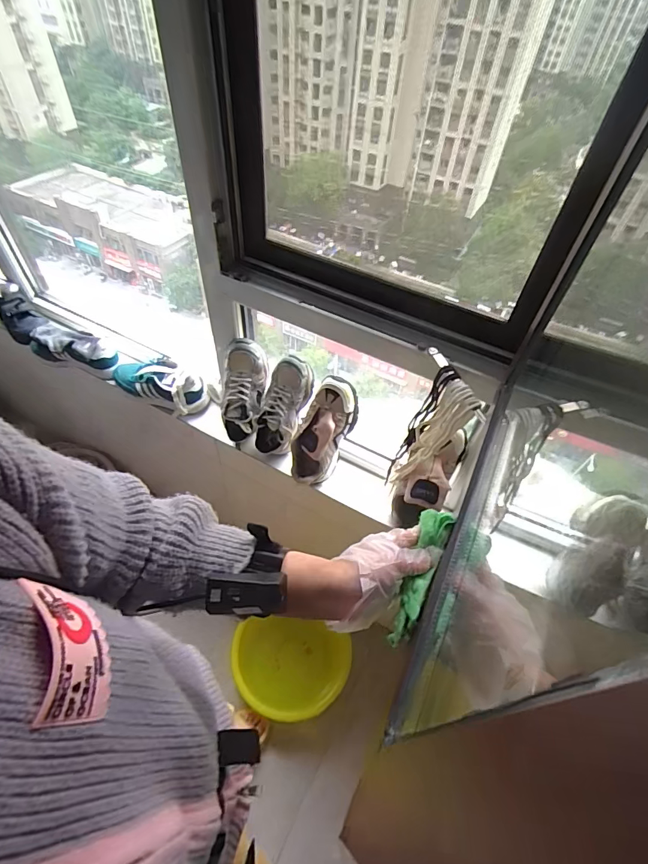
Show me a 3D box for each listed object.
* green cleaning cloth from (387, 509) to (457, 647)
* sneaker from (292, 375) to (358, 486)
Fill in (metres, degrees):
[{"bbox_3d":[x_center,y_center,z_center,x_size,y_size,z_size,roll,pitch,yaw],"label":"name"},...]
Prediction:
[{"bbox_3d":[0.099,0.145,0.435,0.030,0.022,0.143,19,64,11],"label":"green cleaning cloth"},{"bbox_3d":[0.001,0.002,0.944,0.095,0.245,0.084,24,11,14],"label":"sneaker"}]

